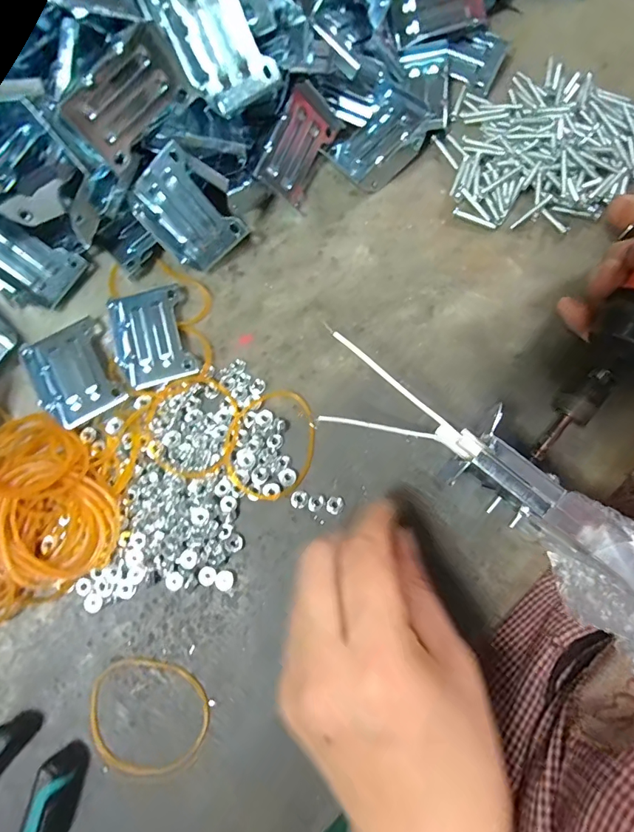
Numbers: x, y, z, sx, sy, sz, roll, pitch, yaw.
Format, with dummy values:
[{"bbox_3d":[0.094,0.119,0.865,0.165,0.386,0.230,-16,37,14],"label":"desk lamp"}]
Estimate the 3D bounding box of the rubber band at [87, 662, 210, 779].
[{"bbox_3d":[-0.082,0.146,0.217,0.059,0.004,0.050,5,78,2],"label":"rubber band"}]

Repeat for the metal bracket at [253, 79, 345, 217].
[{"bbox_3d":[-0.011,-0.158,0.266,0.010,0.035,0.059,30,94,45],"label":"metal bracket"}]

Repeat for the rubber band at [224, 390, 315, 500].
[{"bbox_3d":[-0.024,0.014,0.242,0.044,0.006,0.060,12,79,3],"label":"rubber band"}]

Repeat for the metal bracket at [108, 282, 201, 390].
[{"bbox_3d":[-0.094,-0.045,0.255,0.042,0.006,0.058,-15,78,-2],"label":"metal bracket"}]

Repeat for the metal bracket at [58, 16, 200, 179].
[{"bbox_3d":[-0.088,-0.151,0.215,0.057,0.036,0.005,-50,48,0],"label":"metal bracket"}]

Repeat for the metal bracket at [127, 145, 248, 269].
[{"bbox_3d":[-0.073,-0.112,0.251,0.043,0.004,0.057,-35,113,20],"label":"metal bracket"}]

